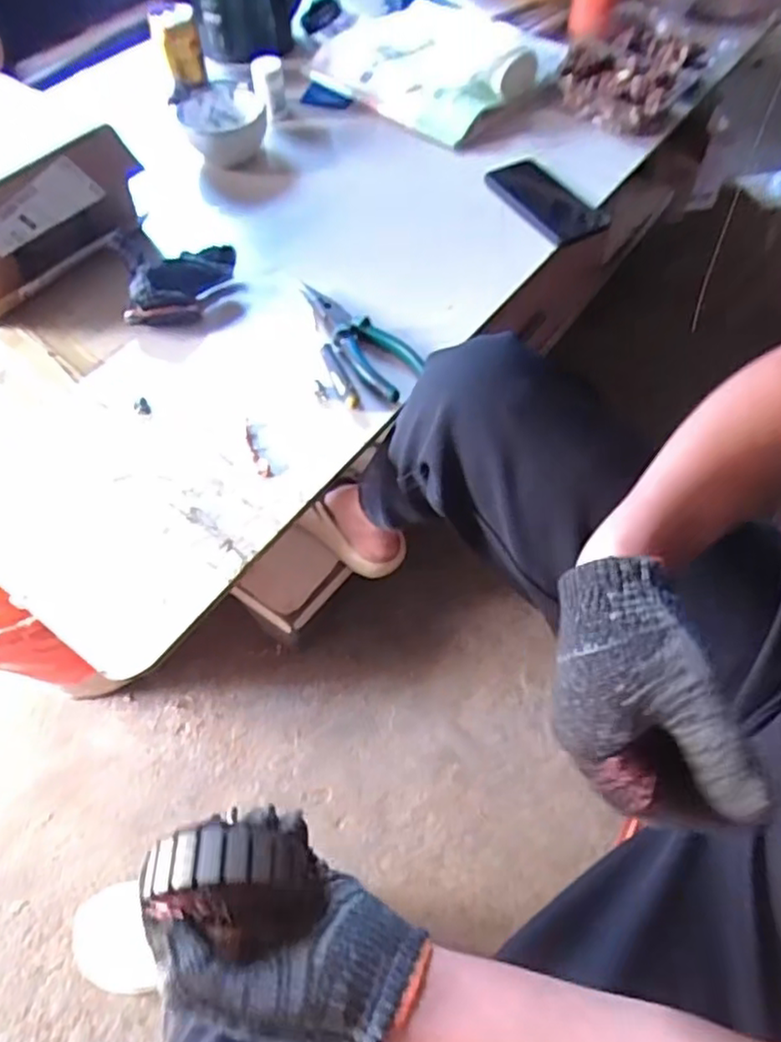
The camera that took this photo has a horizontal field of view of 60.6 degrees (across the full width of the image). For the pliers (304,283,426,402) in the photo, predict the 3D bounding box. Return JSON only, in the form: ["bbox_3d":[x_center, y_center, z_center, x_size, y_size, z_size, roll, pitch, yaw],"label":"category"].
[{"bbox_3d":[-0.041,-0.187,0.677,0.178,0.019,0.059,39,66,22],"label":"pliers"}]

